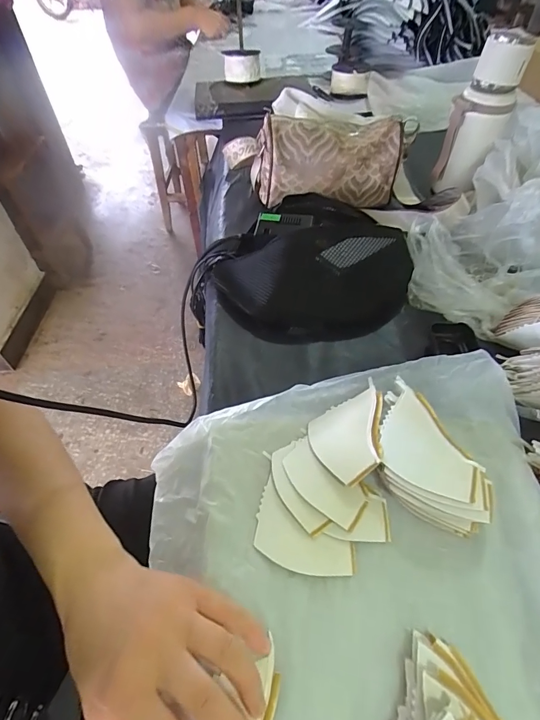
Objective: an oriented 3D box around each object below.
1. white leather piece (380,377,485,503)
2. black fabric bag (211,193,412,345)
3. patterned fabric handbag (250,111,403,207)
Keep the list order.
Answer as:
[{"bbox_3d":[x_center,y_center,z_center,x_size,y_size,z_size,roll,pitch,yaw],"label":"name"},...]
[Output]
[{"bbox_3d":[0.137,0.069,0.331,0.075,0.015,0.096,15,52,14],"label":"white leather piece"},{"bbox_3d":[0.062,-0.125,0.503,0.260,0.083,0.188,-21,52,-12],"label":"black fabric bag"},{"bbox_3d":[0.097,-0.323,0.631,0.254,0.113,0.085,-2,50,1],"label":"patterned fabric handbag"}]

